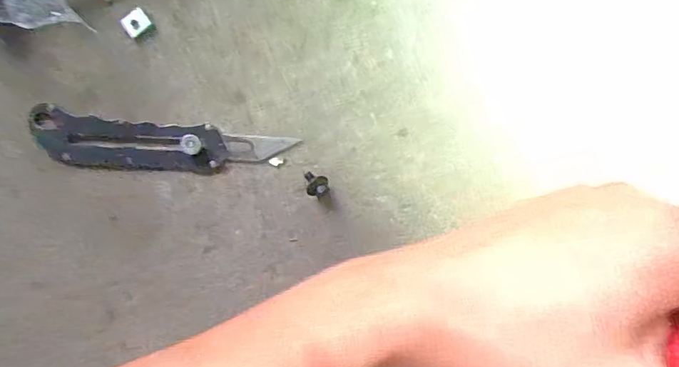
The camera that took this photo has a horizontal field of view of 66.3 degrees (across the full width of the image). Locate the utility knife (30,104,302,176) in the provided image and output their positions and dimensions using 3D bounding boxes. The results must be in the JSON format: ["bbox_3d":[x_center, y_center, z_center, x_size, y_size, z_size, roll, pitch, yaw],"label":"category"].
[{"bbox_3d":[-0.127,-0.027,0.371,0.181,0.013,0.038,4,95,0],"label":"utility knife"}]

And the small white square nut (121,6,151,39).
[{"bbox_3d":[-0.143,-0.112,0.365,0.017,0.005,0.015,-38,94,3],"label":"small white square nut"}]

